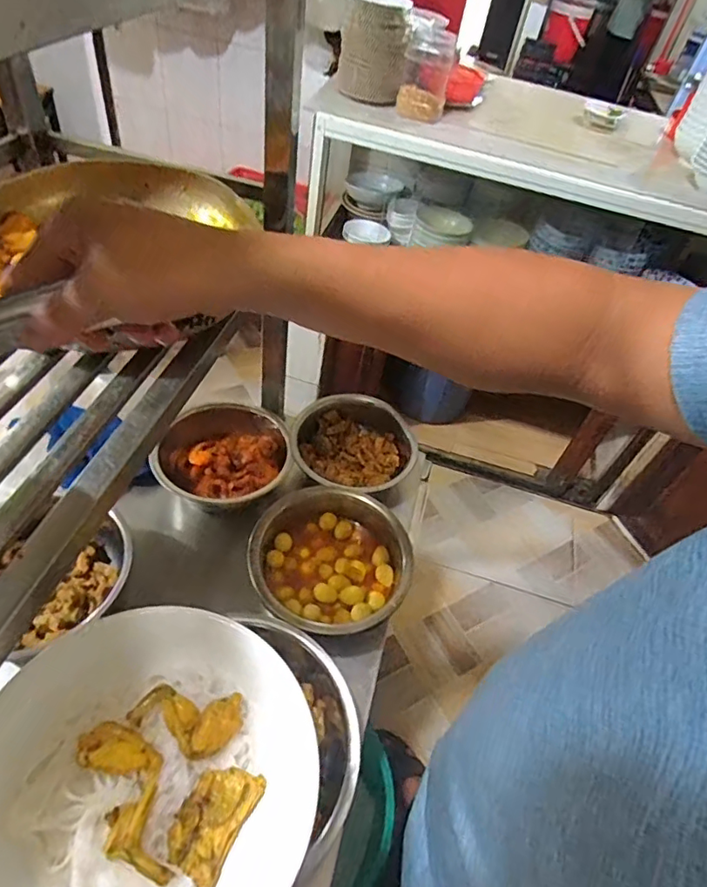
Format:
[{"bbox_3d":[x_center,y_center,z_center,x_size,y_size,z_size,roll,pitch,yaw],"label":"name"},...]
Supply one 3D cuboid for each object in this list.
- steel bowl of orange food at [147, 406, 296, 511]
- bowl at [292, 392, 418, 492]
[{"bbox_3d":[-0.177,0.013,0.766,0.179,0.063,0.188,3,49,-4],"label":"steel bowl of orange food"},{"bbox_3d":[-0.001,0.013,0.796,0.178,0.065,0.180,9,49,1],"label":"bowl"}]

